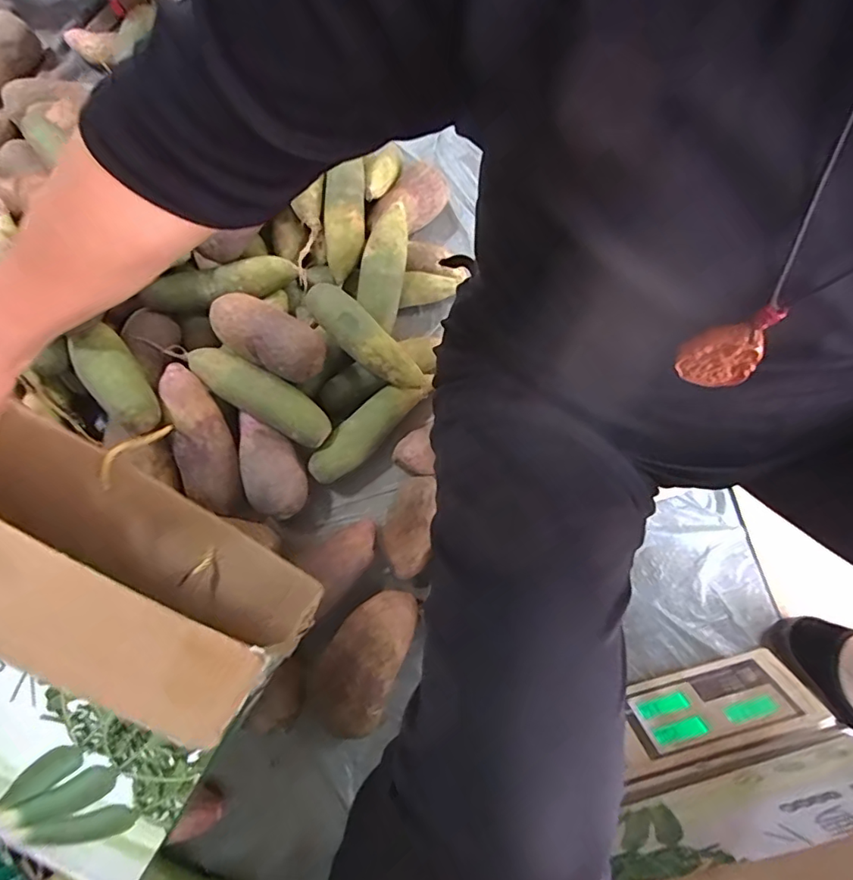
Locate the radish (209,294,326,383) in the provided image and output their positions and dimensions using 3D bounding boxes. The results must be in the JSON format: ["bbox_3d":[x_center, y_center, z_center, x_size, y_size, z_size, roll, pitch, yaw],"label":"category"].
[{"bbox_3d":[-0.201,-0.129,0.657,0.151,0.056,0.069,29,71,9],"label":"radish"}]

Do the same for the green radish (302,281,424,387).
[{"bbox_3d":[-0.087,-0.135,0.683,0.054,0.067,0.189,-41,76,-15],"label":"green radish"}]

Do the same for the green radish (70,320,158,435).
[{"bbox_3d":[-0.375,-0.073,0.622,0.067,0.049,0.147,-35,74,-13],"label":"green radish"}]

